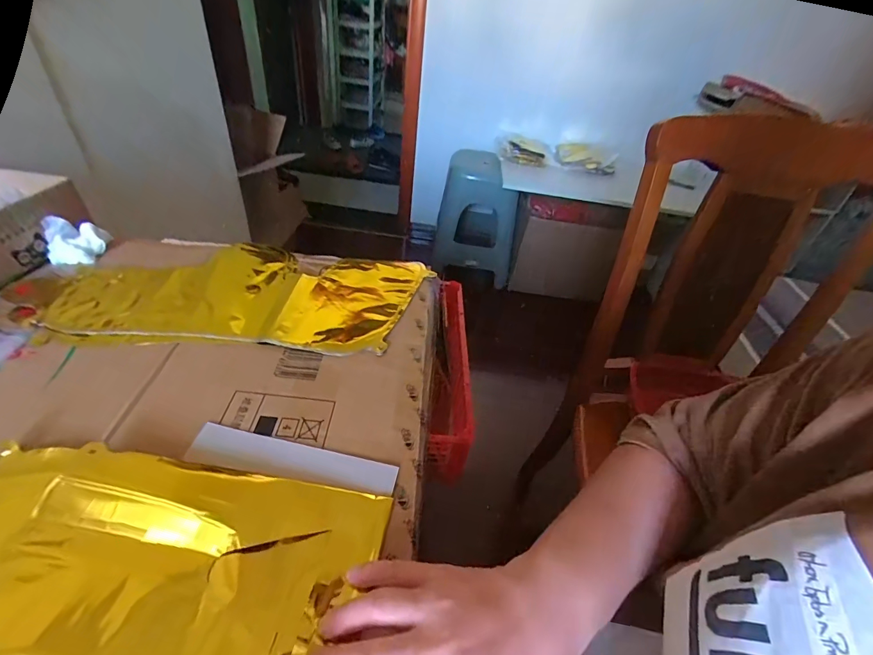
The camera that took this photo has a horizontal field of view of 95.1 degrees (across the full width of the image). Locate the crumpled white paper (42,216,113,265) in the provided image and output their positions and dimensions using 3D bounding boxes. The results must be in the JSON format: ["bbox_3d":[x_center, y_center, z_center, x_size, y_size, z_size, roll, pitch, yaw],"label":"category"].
[{"bbox_3d":[-0.430,-0.105,0.475,0.055,0.041,0.043,-12,44,-20],"label":"crumpled white paper"}]

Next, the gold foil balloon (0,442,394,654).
[{"bbox_3d":[-0.198,0.147,0.250,0.309,0.023,0.133,9,40,-2],"label":"gold foil balloon"}]

